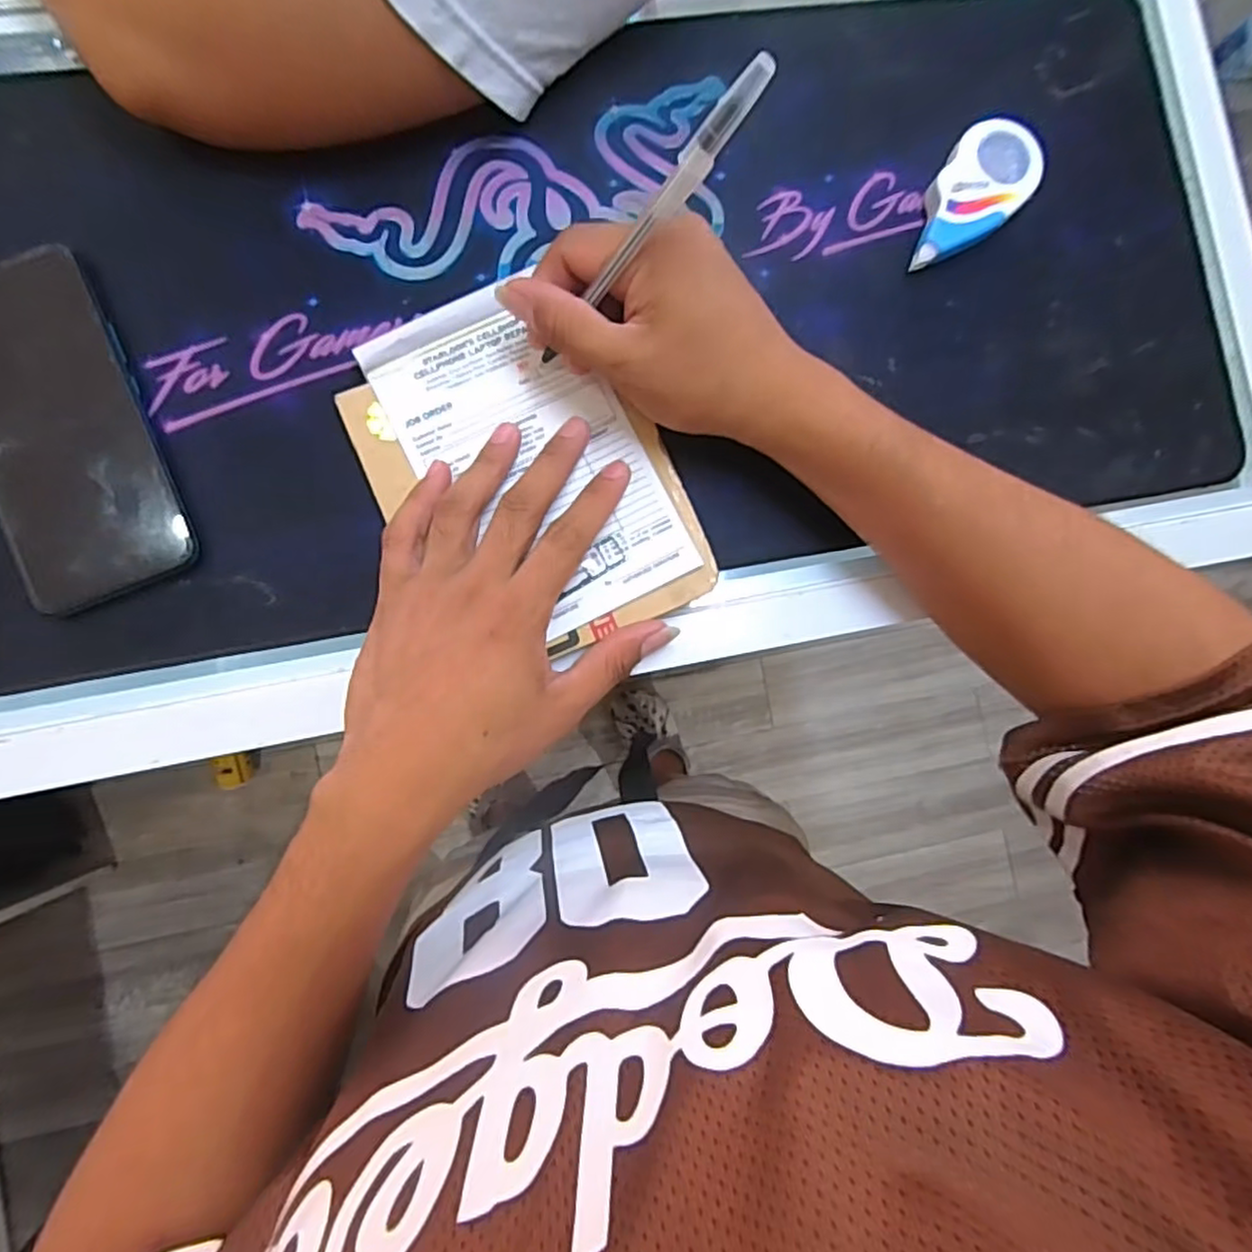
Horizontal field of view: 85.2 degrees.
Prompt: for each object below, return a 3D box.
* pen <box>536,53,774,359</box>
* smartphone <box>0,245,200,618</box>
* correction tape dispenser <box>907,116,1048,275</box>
[{"bbox_3d":[0.003,-0.152,0.271,0.007,0.153,0.010,-28,89,-38],"label":"pen"},{"bbox_3d":[-0.263,-0.091,0.316,0.074,0.009,0.162,-21,89,-6],"label":"smartphone"},{"bbox_3d":[0.182,-0.223,0.357,0.045,0.017,0.085,32,84,-3],"label":"correction tape dispenser"}]

